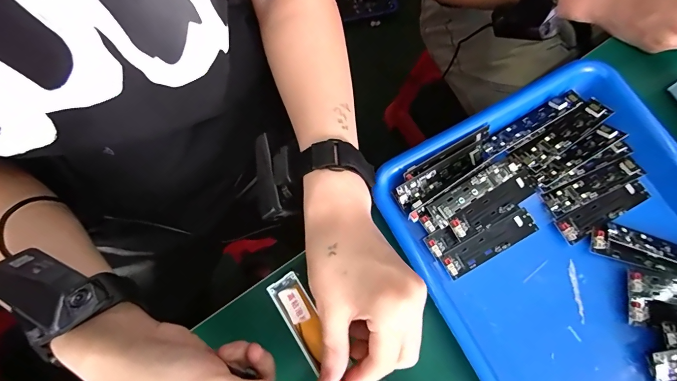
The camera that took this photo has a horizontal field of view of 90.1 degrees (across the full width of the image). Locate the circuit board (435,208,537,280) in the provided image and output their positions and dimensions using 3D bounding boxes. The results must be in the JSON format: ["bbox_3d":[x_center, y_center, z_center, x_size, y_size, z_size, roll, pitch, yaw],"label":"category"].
[{"bbox_3d":[0.133,0.045,0.296,0.092,0.005,0.024,-29,80,-5],"label":"circuit board"}]

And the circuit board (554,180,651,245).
[{"bbox_3d":[0.236,0.017,0.300,0.090,0.006,0.023,-28,80,-5],"label":"circuit board"}]

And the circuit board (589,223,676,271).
[{"bbox_3d":[0.268,0.052,0.289,0.097,0.010,0.030,17,79,4],"label":"circuit board"}]

